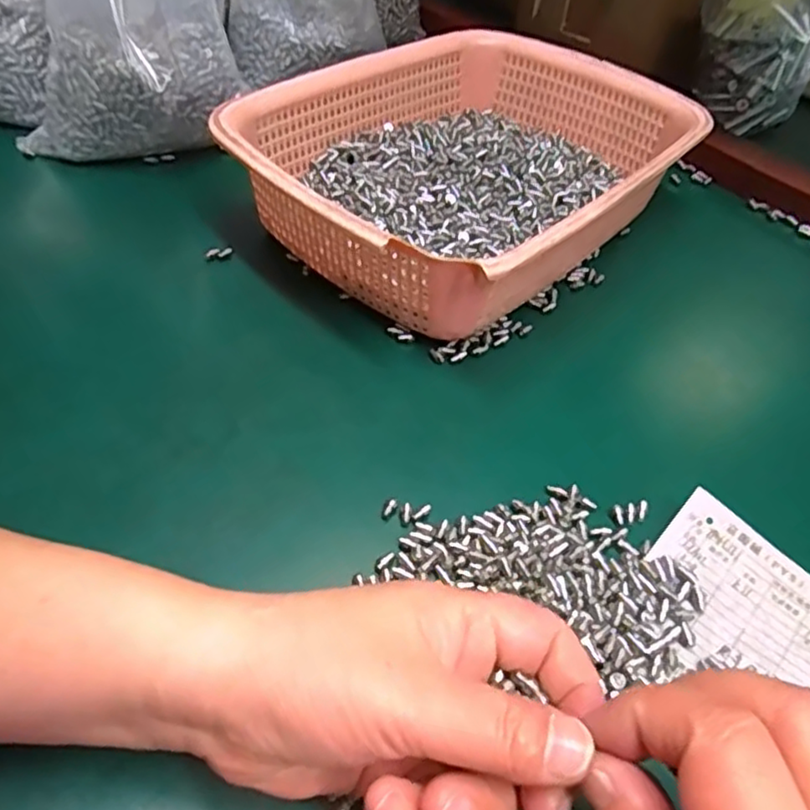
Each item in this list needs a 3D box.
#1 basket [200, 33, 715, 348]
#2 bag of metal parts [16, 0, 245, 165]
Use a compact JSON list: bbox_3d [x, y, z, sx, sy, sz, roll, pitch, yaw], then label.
[{"bbox_3d":[0.044,-0.154,0.445,0.214,0.080,0.293,37,54,24],"label":"basket"},{"bbox_3d":[-0.185,-0.268,0.422,0.140,0.197,0.097,3,48,-4],"label":"bag of metal parts"}]

